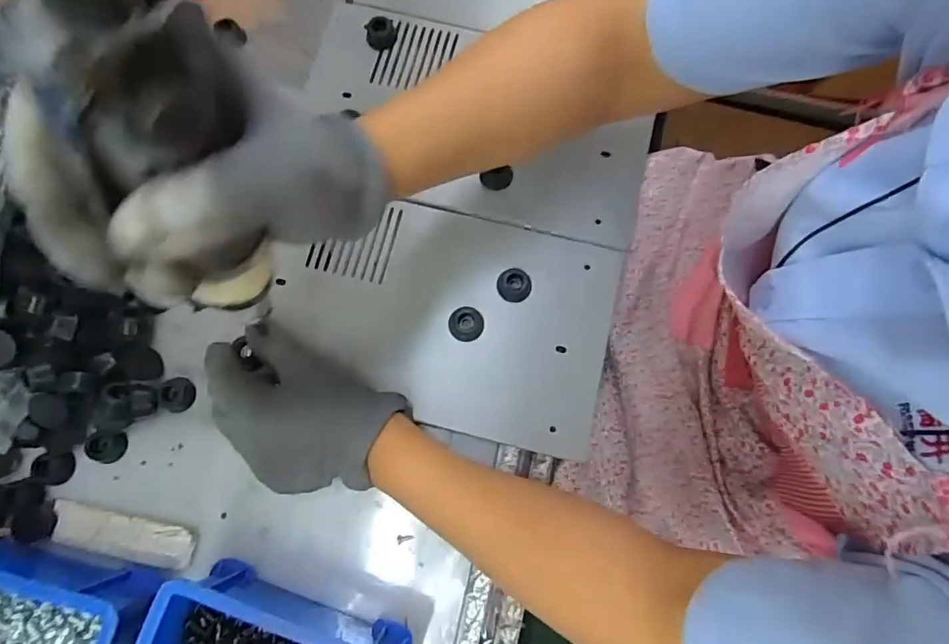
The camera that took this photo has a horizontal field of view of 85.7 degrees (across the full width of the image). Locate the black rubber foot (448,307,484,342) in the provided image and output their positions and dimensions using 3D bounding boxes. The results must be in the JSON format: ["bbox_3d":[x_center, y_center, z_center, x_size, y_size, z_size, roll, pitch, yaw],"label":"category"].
[{"bbox_3d":[-0.006,0.001,0.360,0.024,0.014,0.024,1,78,1],"label":"black rubber foot"}]

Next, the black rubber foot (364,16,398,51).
[{"bbox_3d":[-0.075,-0.231,0.411,0.024,0.010,0.026,-7,78,-1],"label":"black rubber foot"}]

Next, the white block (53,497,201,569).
[{"bbox_3d":[-0.239,0.144,0.346,0.100,0.006,0.026,11,78,3],"label":"white block"}]

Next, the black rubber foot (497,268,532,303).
[{"bbox_3d":[0.028,-0.026,0.366,0.023,0.013,0.023,3,78,1],"label":"black rubber foot"}]

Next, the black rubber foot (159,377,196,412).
[{"bbox_3d":[-0.213,0.052,0.367,0.018,0.015,0.024,-7,78,-1],"label":"black rubber foot"}]

